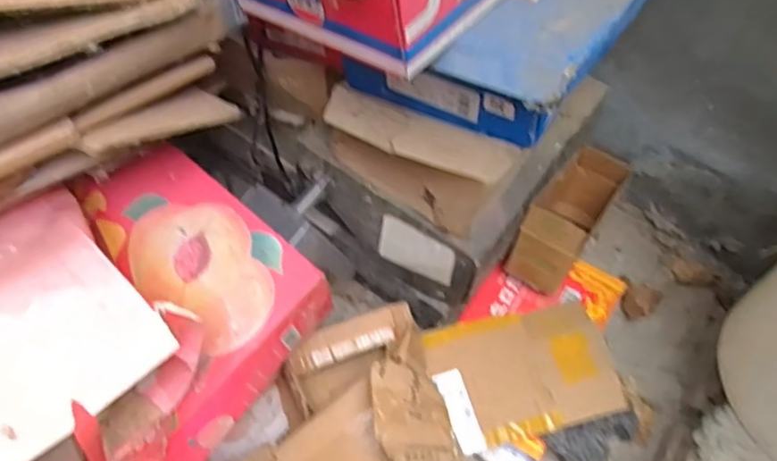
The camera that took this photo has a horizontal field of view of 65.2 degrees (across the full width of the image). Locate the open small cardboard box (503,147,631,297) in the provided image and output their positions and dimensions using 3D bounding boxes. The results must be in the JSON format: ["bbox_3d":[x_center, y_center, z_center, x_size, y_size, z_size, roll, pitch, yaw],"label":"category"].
[{"bbox_3d":[0.264,-0.023,0.888,0.100,0.119,0.236,28,46,14],"label":"open small cardboard box"}]

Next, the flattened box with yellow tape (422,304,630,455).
[{"bbox_3d":[0.173,0.181,0.784,0.219,0.021,0.157,-16,62,-3],"label":"flattened box with yellow tape"}]

